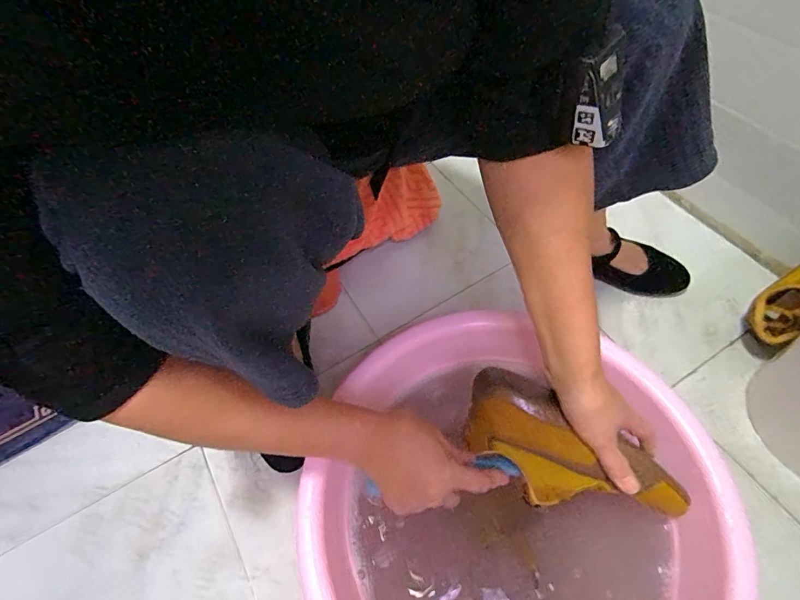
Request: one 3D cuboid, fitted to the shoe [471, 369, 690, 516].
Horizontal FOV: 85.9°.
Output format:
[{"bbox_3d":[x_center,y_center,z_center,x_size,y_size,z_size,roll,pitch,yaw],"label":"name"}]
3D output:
[{"bbox_3d":[0.167,0.159,0.434,0.224,0.081,0.097,30,64,7],"label":"shoe"}]

